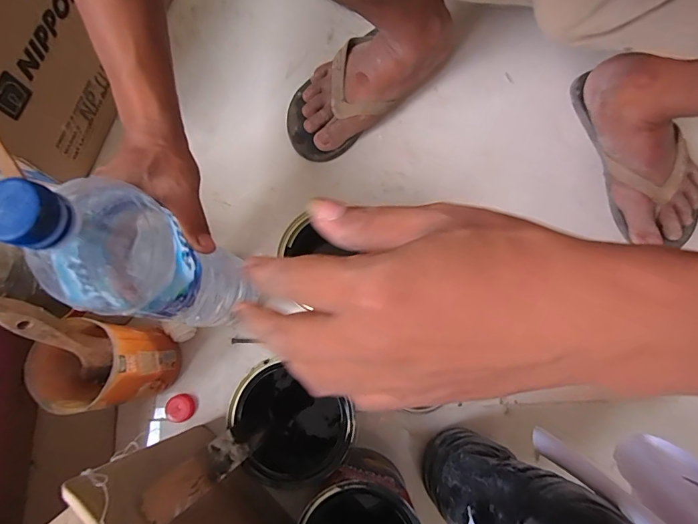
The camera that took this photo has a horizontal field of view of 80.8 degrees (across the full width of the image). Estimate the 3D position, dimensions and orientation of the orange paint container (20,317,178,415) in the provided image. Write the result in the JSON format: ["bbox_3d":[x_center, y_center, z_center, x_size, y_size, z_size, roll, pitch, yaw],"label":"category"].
[{"bbox_3d":[-0.240,0.107,0.421,0.080,0.128,0.074,2,77,2],"label":"orange paint container"}]

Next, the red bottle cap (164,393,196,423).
[{"bbox_3d":[-0.195,0.169,0.473,0.031,0.009,0.030,0,77,2],"label":"red bottle cap"}]

